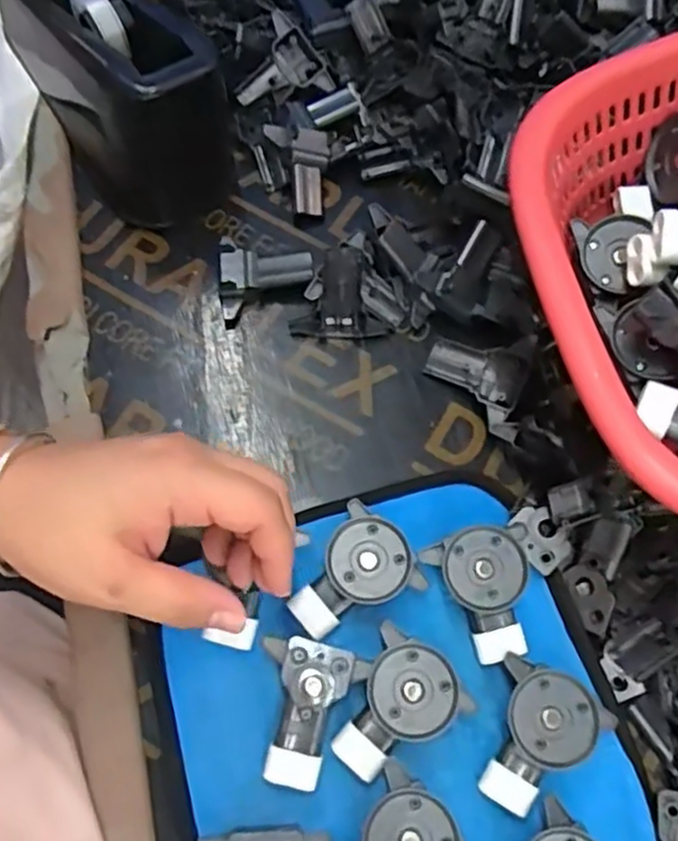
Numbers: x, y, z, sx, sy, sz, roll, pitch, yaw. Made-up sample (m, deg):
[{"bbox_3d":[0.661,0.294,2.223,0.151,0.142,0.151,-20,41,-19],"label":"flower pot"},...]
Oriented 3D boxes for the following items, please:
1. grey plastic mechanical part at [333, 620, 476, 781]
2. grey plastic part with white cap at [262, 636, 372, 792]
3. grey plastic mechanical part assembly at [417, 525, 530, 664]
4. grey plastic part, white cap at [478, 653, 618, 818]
[{"bbox_3d":[0.024,0.133,0.345,0.064,0.020,0.051,-30,72,-13],"label":"grey plastic mechanical part"},{"bbox_3d":[-0.017,0.139,0.340,0.049,0.017,0.064,15,68,4],"label":"grey plastic part with white cap"},{"bbox_3d":[0.080,0.087,0.365,0.053,0.021,0.063,-19,70,-10],"label":"grey plastic mechanical part assembly"},{"bbox_3d":[0.092,0.150,0.343,0.053,0.020,0.065,40,72,13],"label":"grey plastic part, white cap"}]

